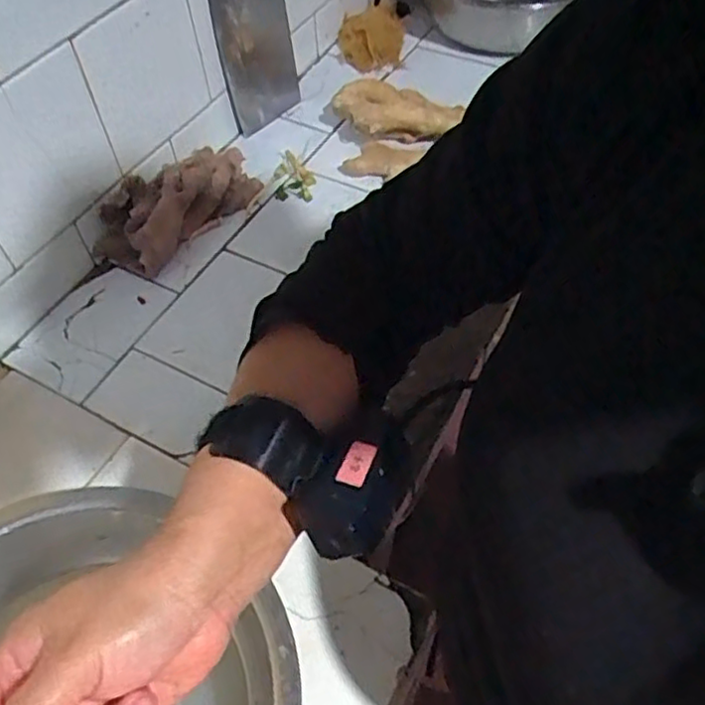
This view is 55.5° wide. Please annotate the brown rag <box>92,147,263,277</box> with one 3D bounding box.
[{"bbox_3d":[-0.190,-0.156,0.724,0.076,0.068,0.181,36,63,25],"label":"brown rag"}]

